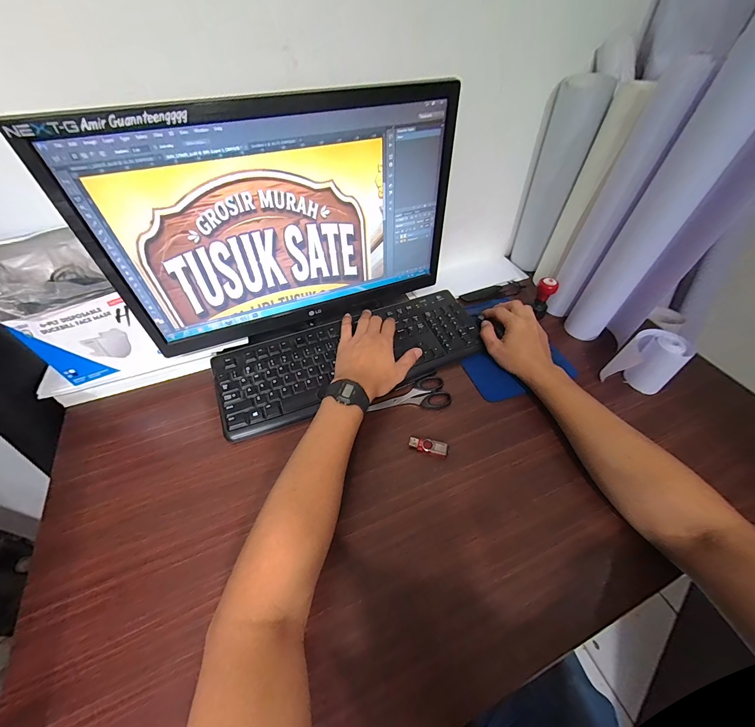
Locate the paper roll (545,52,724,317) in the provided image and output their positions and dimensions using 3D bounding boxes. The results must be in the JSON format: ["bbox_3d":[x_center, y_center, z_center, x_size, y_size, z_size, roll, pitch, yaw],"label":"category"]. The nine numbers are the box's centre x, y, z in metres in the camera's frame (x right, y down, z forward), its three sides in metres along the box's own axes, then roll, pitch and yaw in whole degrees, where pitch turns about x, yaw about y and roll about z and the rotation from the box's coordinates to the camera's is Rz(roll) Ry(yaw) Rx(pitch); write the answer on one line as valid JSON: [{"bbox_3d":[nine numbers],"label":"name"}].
[{"bbox_3d":[0.350,-0.220,0.491,0.050,0.354,0.067,27,55,20],"label":"paper roll"}]

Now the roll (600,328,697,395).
[{"bbox_3d":[0.408,0.002,0.483,0.069,0.091,0.070,1,50,-1],"label":"roll"}]

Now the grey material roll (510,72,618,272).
[{"bbox_3d":[0.321,-0.331,0.607,0.082,0.314,0.069,18,52,14],"label":"grey material roll"}]

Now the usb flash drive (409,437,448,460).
[{"bbox_3d":[0.070,0.113,0.437,0.053,0.007,0.020,15,51,11],"label":"usb flash drive"}]

